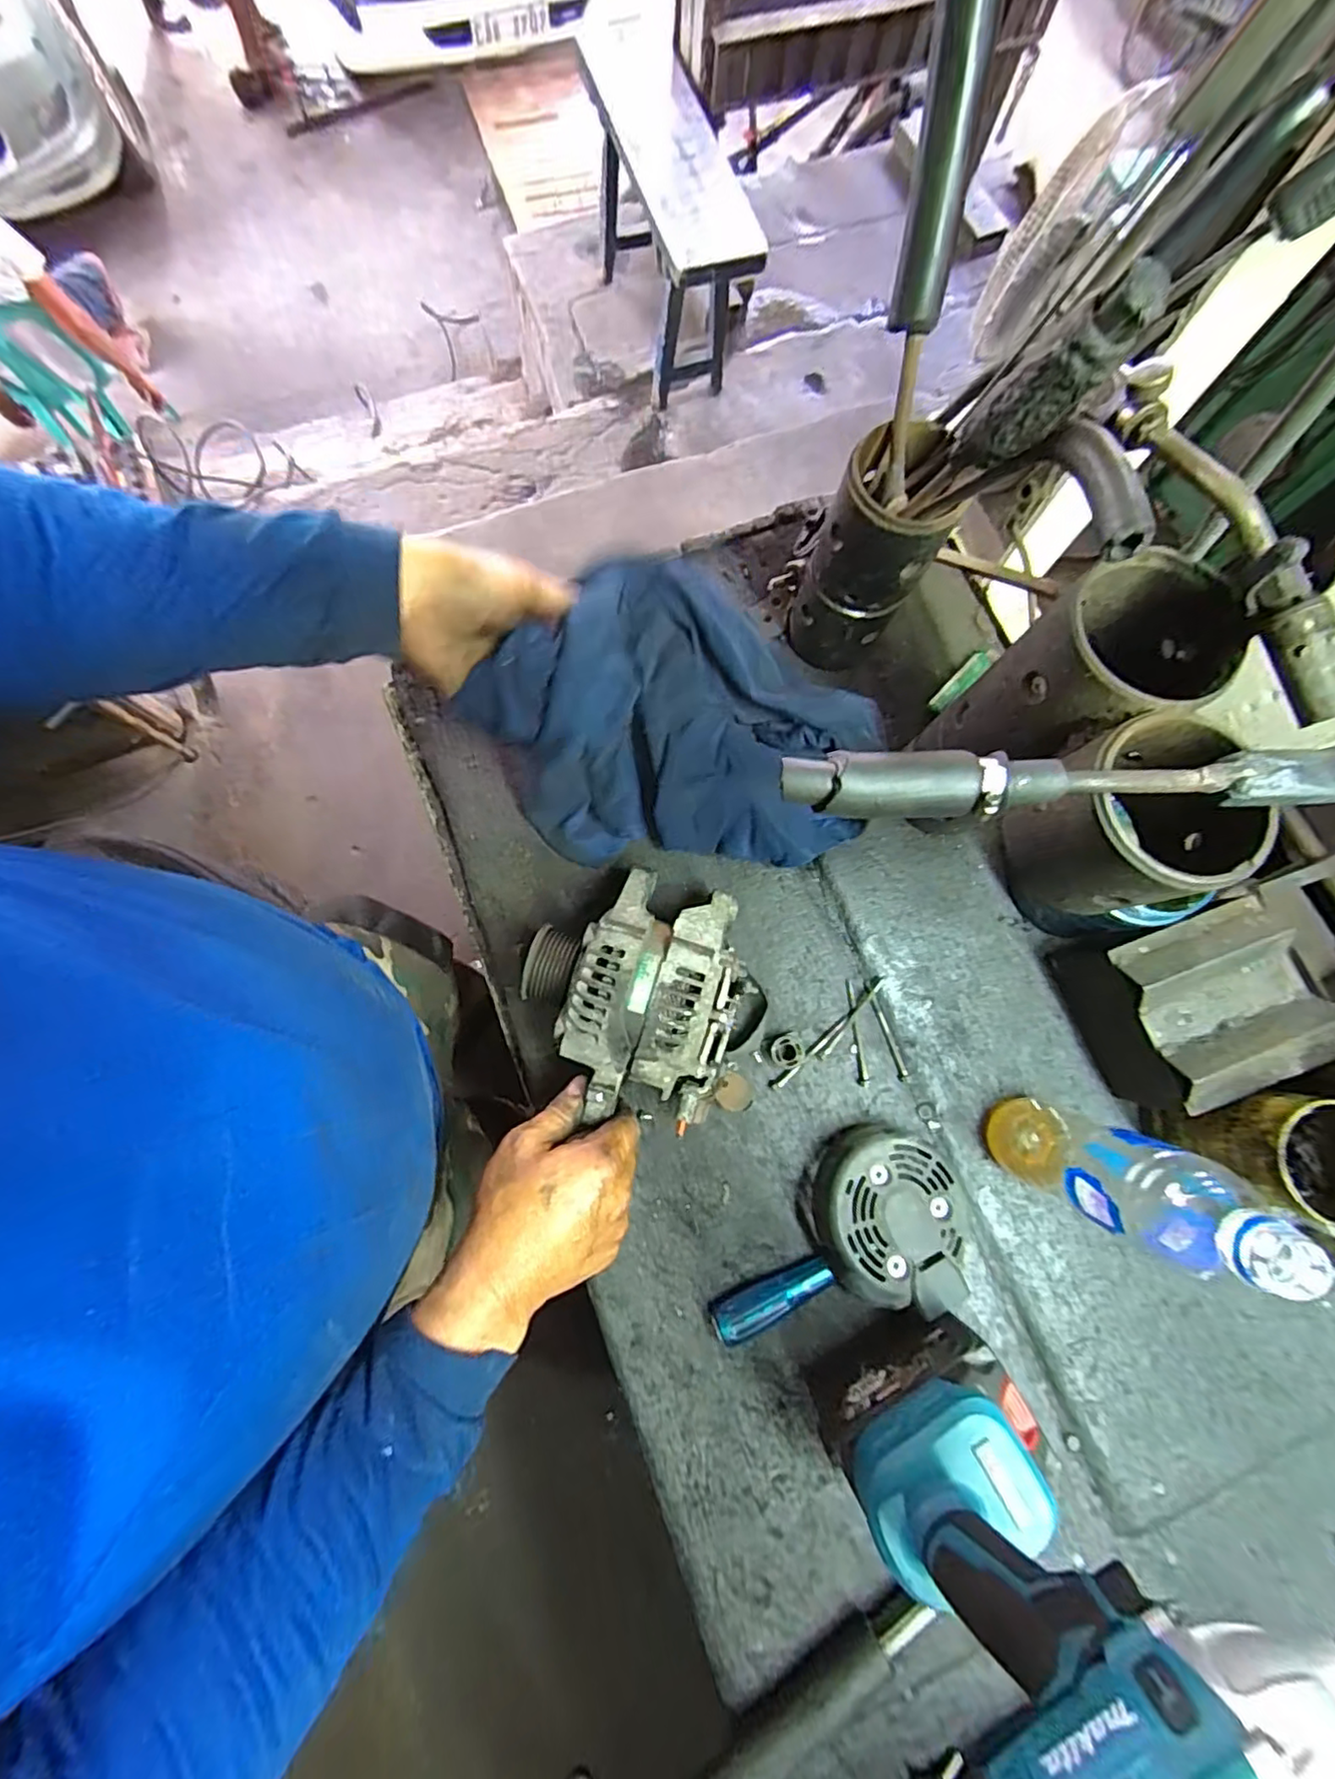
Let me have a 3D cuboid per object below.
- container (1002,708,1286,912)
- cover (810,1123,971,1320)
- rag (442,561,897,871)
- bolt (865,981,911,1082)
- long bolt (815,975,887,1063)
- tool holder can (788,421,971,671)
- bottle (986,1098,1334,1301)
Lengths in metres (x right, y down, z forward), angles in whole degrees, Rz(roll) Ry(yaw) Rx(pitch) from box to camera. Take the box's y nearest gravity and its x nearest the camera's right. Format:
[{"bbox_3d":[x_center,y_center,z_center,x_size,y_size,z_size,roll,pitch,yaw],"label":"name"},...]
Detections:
[{"bbox_3d":[0.239,-0.034,0.319,0.082,0.085,0.087,-15,79,-5],"label":"container"},{"bbox_3d":[0.162,0.236,0.445,0.109,0.042,0.120,-16,79,-5],"label":"cover"},{"bbox_3d":[-0.003,-0.125,0.463,0.307,0.154,0.177,3,78,-1],"label":"rag"},{"bbox_3d":[0.175,0.112,0.487,0.009,0.007,0.080,-17,79,-5],"label":"bolt"},{"bbox_3d":[0.147,0.102,0.487,0.007,0.010,0.082,39,80,6],"label":"long bolt"},{"bbox_3d":[0.152,-0.243,0.463,0.074,0.170,0.075,0,78,-1],"label":"tool holder can"},{"bbox_3d":[0.272,0.174,0.369,0.061,0.214,0.061,0,78,-1],"label":"bottle"}]

